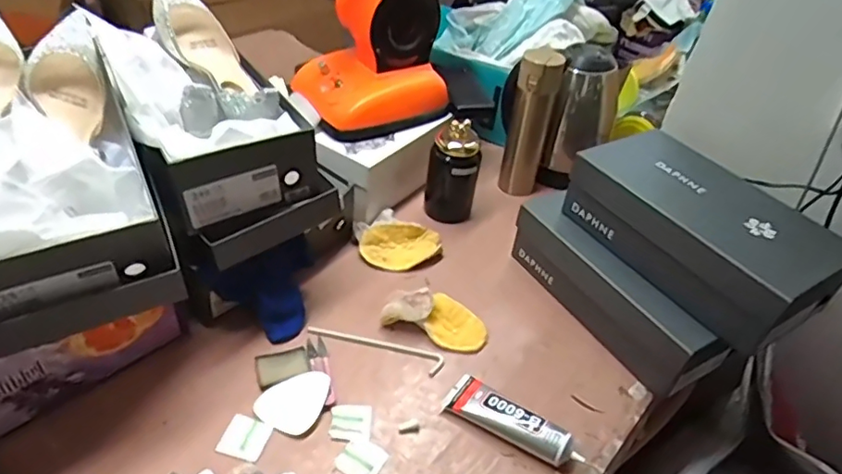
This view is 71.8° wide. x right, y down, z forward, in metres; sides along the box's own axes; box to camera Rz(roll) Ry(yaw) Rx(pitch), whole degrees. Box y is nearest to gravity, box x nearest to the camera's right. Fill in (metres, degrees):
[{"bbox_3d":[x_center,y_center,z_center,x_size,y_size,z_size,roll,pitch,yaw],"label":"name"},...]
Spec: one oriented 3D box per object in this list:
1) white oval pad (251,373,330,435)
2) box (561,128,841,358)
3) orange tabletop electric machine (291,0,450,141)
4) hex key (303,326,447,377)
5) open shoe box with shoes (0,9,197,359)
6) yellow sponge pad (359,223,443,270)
[{"bbox_3d":[-0.138,0.180,0.650,0.066,0.010,0.079,30,45,24],"label":"white oval pad"},{"bbox_3d":[0.341,-0.011,0.715,0.159,0.098,0.293,-18,46,-27],"label":"box"},{"bbox_3d":[-0.070,-0.288,0.882,0.215,0.201,0.166,-16,46,-25],"label":"orange tabletop electric machine"},{"bbox_3d":[-0.057,0.136,0.723,0.171,0.005,0.028,15,41,8],"label":"hex key"},{"bbox_3d":[-0.363,-0.093,0.540,0.175,0.146,0.329,-16,60,-25],"label":"open shoe box with shoes"},{"bbox_3d":[-0.028,0.013,0.853,0.118,0.011,0.069,-2,72,-12],"label":"yellow sponge pad"}]

